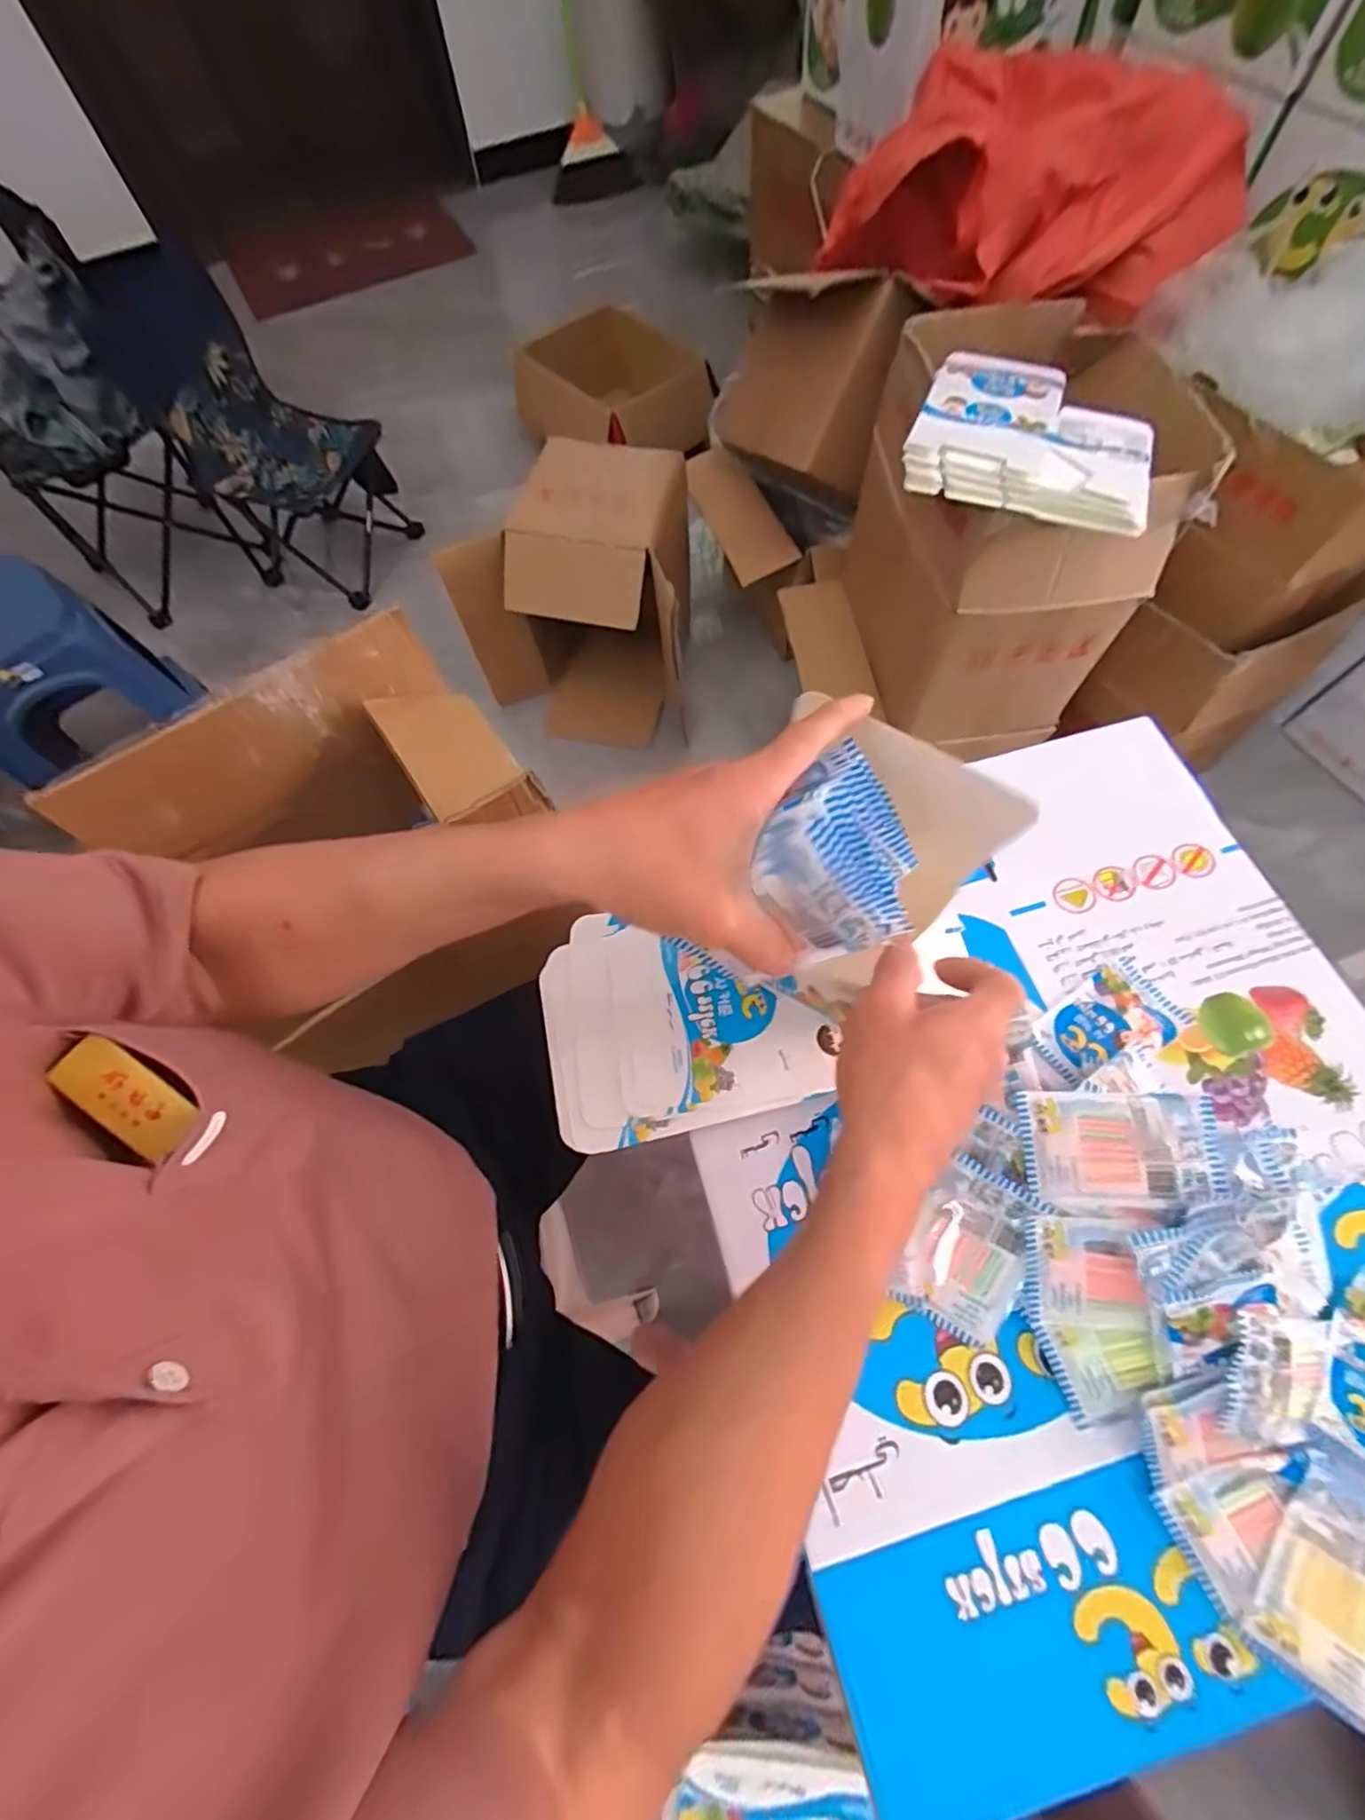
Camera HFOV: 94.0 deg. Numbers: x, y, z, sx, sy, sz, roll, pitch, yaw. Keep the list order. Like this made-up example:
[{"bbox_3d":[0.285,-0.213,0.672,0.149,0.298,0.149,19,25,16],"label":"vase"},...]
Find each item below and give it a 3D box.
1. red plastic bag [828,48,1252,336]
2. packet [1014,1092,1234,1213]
[{"bbox_3d":[0.489,-1.032,0.918,0.323,0.197,0.467,-29,68,-9],"label":"red plastic bag"},{"bbox_3d":[0.268,0.146,0.388,0.105,0.012,0.066,-7,76,16],"label":"packet"}]

